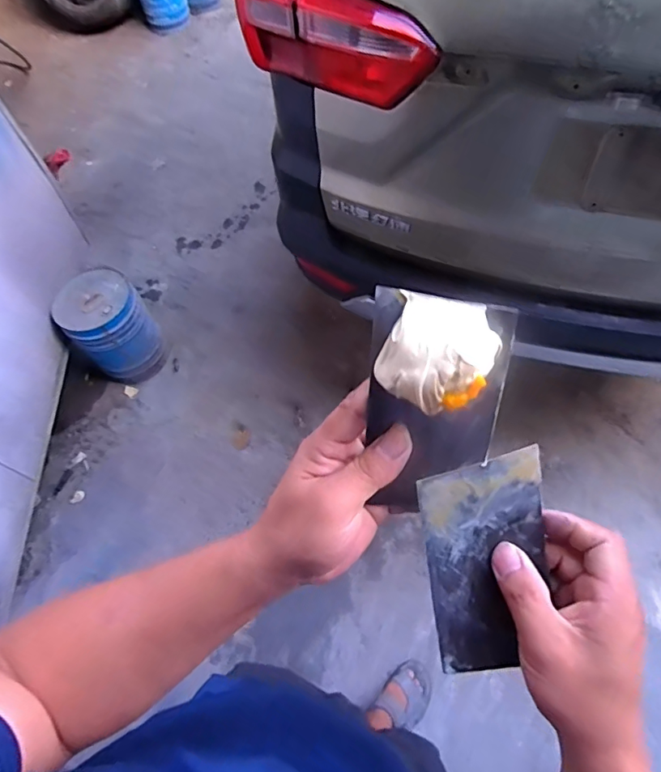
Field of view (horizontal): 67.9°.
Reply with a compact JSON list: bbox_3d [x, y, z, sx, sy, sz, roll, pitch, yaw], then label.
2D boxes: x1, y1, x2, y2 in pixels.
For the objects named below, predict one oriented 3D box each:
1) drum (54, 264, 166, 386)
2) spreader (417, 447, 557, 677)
[{"bbox_3d":[-0.766,-0.210,1.729,0.271,0.343,0.255,-2,62,4],"label":"drum"},{"bbox_3d":[0.097,0.110,0.302,0.074,0.008,0.130,-10,95,4],"label":"spreader"}]

